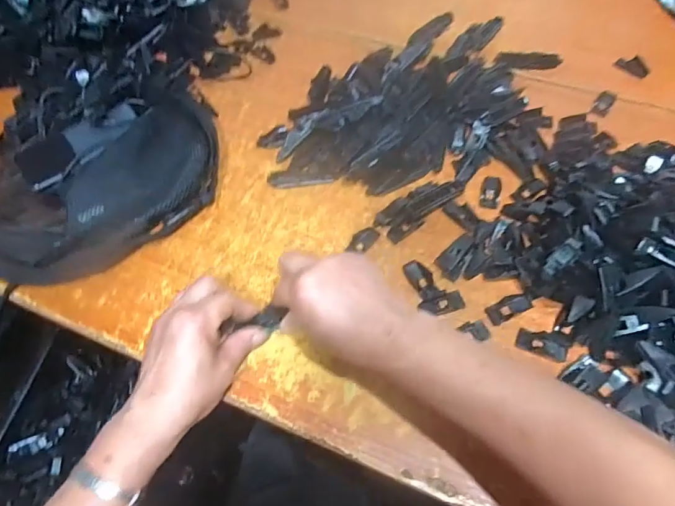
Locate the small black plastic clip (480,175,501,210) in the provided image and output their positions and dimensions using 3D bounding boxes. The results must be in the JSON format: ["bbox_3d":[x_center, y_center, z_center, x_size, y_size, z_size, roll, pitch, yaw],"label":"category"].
[{"bbox_3d":[0.164,-0.065,0.476,0.019,0.006,0.044,12,61,9],"label":"small black plastic clip"}]

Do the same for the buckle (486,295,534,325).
[{"bbox_3d":[0.156,0.049,0.407,0.042,0.004,0.019,-24,61,-11],"label":"buckle"}]

